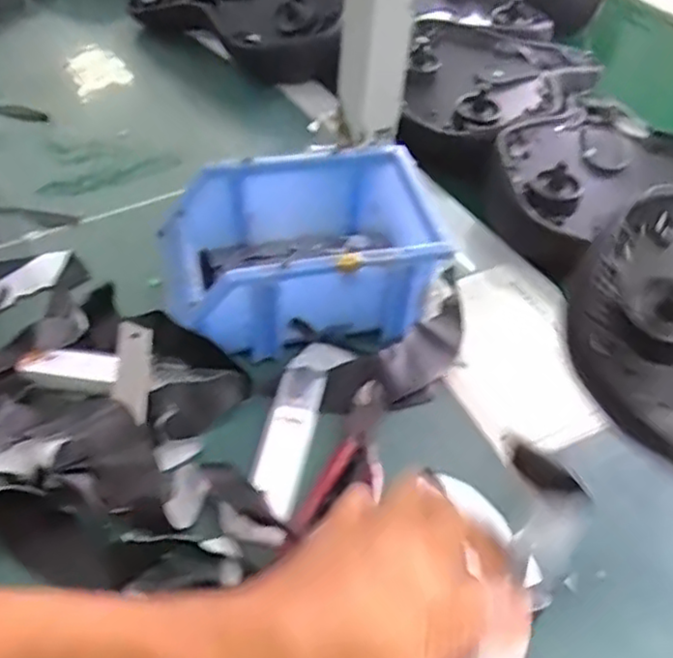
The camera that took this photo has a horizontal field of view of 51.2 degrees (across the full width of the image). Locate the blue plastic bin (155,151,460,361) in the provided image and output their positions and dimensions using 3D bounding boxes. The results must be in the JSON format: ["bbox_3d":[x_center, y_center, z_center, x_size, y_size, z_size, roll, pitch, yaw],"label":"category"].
[{"bbox_3d":[-0.020,-0.056,0.474,0.183,0.068,0.121,-6,48,-11],"label":"blue plastic bin"}]

